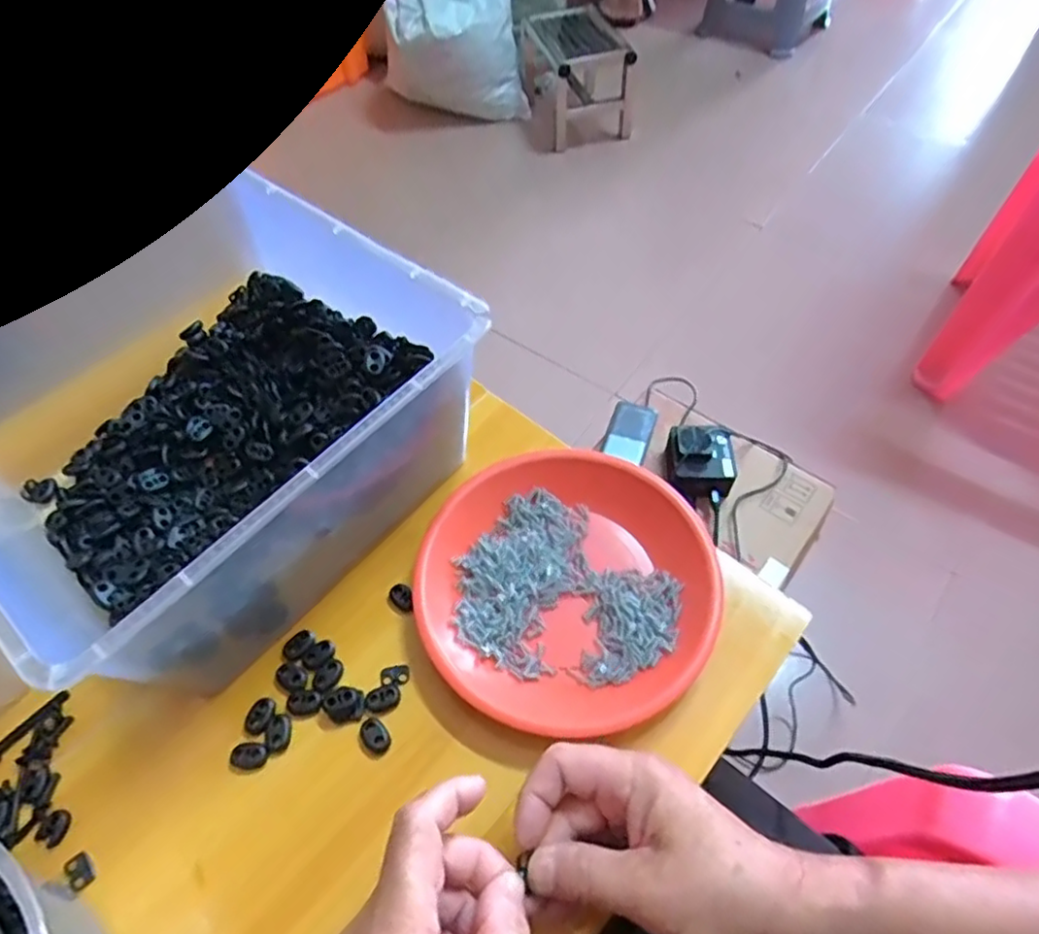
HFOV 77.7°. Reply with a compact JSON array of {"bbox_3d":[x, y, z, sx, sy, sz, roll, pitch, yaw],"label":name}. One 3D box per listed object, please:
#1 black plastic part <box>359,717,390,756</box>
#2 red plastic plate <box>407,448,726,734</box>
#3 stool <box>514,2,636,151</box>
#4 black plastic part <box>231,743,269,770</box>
[{"bbox_3d":[-0.088,0.164,0.392,0.021,0.007,0.015,38,65,25],"label":"black plastic part"},{"bbox_3d":[0.030,0.076,0.429,0.190,0.030,0.184,-1,55,2],"label":"red plastic plate"},{"bbox_3d":[0.137,-1.020,1.690,0.210,0.244,0.353,-13,56,-6],"label":"stool"},{"bbox_3d":[-0.163,0.174,0.389,0.021,0.006,0.014,0,55,3],"label":"black plastic part"}]

